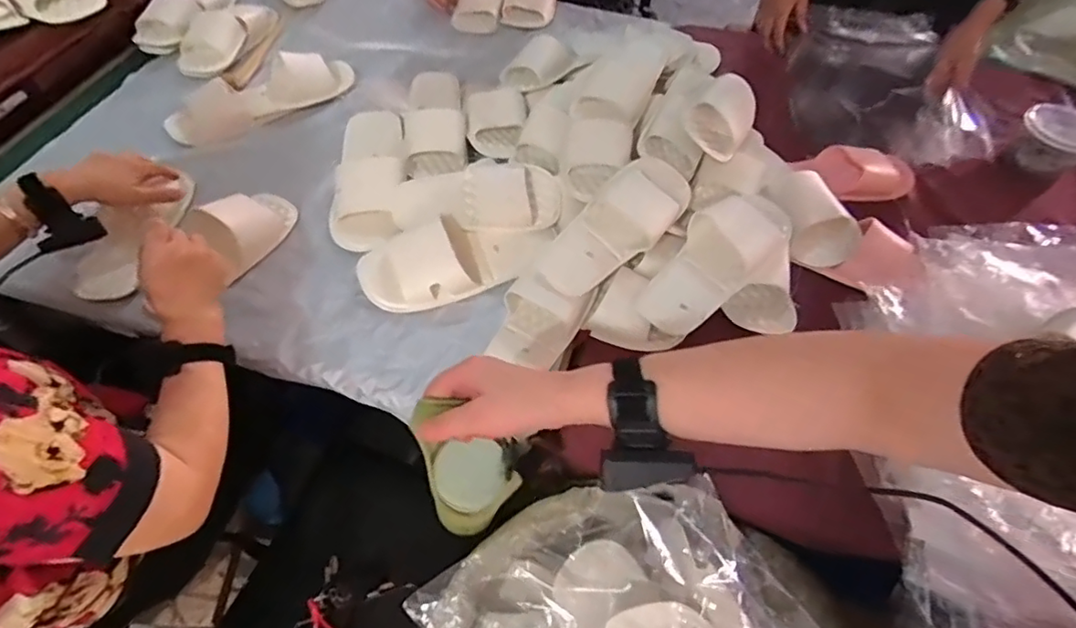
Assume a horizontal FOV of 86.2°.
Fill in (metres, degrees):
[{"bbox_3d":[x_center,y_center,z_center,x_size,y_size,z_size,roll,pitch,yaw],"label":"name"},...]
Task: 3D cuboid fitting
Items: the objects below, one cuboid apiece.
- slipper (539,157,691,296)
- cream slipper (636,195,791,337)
[{"bbox_3d":[0.103,-0.117,0.763,0.239,0.057,0.097,-42,64,-8],"label":"slipper"},{"bbox_3d":[0.234,-0.075,0.751,0.252,0.074,0.097,-44,65,-9],"label":"cream slipper"}]

